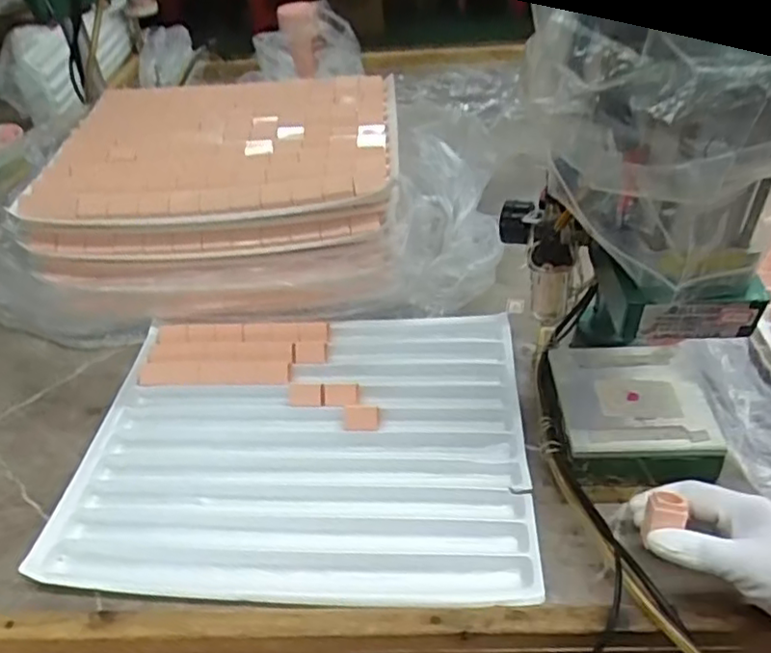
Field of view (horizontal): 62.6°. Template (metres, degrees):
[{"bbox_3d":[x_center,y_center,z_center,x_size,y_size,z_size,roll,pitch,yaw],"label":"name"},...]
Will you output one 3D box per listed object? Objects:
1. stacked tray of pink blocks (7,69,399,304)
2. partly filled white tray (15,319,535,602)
[{"bbox_3d":[-0.176,-0.166,0.745,0.376,0.142,0.273,-1,41,3],"label":"stacked tray of pink blocks"},{"bbox_3d":[-0.071,0.099,0.581,0.385,0.024,0.305,0,41,5],"label":"partly filled white tray"}]

